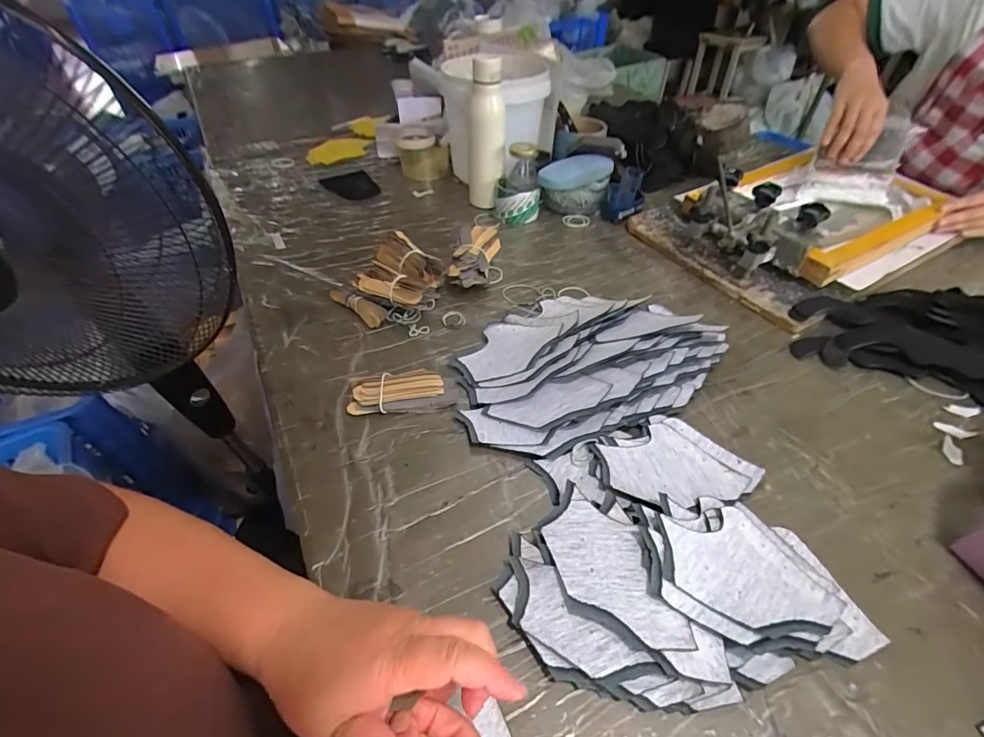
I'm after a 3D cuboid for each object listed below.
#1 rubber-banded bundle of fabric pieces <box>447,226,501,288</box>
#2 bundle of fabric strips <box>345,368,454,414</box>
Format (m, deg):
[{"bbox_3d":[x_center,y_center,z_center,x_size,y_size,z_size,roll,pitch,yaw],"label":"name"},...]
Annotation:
[{"bbox_3d":[-0.024,-0.175,0.696,0.073,0.051,0.133,5,47,5],"label":"rubber-banded bundle of fabric pieces"},{"bbox_3d":[-0.106,0.025,0.512,0.117,0.020,0.053,-6,47,-5],"label":"bundle of fabric strips"}]

